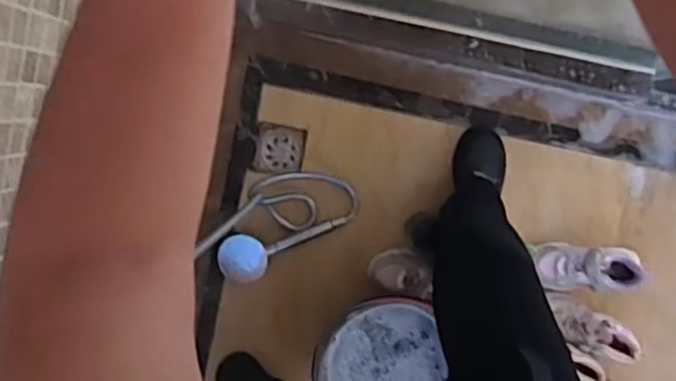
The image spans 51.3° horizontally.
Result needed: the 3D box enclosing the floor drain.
[{"bbox_3d":[-0.115,-0.079,1.383,0.097,0.015,0.096,11,96,-2],"label":"floor drain"}]

